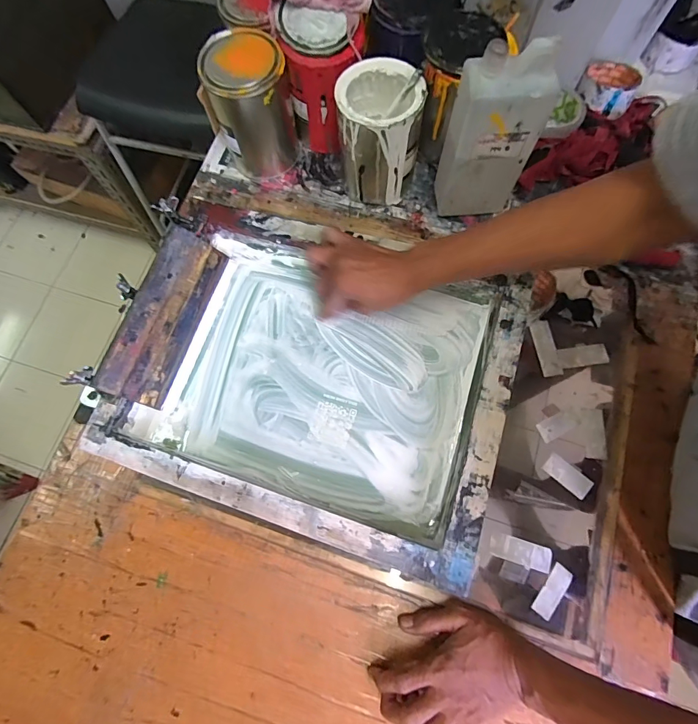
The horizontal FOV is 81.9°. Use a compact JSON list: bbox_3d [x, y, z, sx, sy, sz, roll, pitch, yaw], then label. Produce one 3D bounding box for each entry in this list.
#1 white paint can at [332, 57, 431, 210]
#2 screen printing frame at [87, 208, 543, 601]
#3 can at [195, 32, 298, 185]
[{"bbox_3d":[0.044,-0.311,0.558,0.104,0.145,0.105,0,72,2],"label":"white paint can"},{"bbox_3d":[-0.041,0.010,0.488,0.438,0.072,0.348,17,72,8],"label":"screen printing frame"},{"bbox_3d":[-0.136,-0.360,0.580,0.101,0.151,0.099,0,72,2],"label":"can"}]

